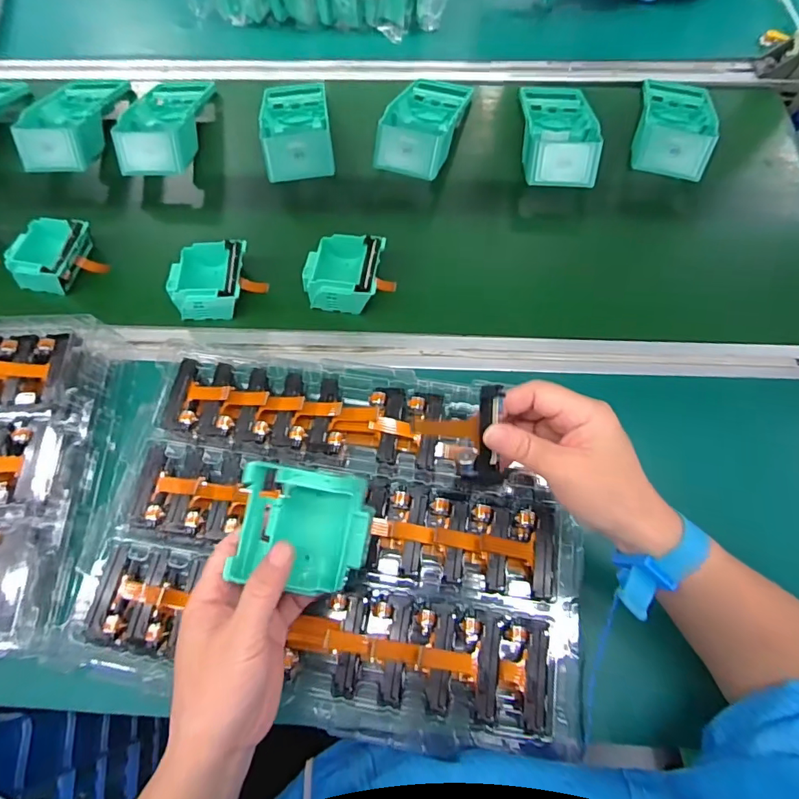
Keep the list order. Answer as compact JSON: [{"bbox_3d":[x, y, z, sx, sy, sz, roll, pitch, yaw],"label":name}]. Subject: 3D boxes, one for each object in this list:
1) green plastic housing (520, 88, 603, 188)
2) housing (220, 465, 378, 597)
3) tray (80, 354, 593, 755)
[{"bbox_3d":[0.196,-0.335,0.590,0.090,0.042,0.190,5,55,4],"label":"green plastic housing"},{"bbox_3d":[-0.058,0.082,0.310,0.082,0.045,0.079,6,91,0],"label":"housing"},{"bbox_3d":[-0.042,0.104,0.382,0.362,0.035,0.262,8,68,5],"label":"tray"}]

